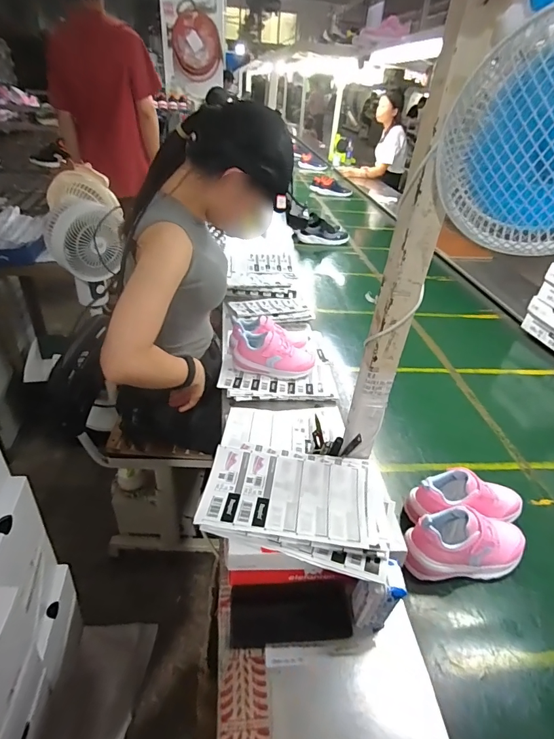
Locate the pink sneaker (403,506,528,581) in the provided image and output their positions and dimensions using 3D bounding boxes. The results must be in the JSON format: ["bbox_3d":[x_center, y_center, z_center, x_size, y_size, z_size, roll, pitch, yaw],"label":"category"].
[{"bbox_3d":[0.309,0.277,0.654,0.211,0.105,0.082,0,35,-6],"label":"pink sneaker"}]

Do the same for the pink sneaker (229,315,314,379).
[{"bbox_3d":[-0.021,-0.036,0.977,0.210,0.093,0.083,13,36,12],"label":"pink sneaker"}]

